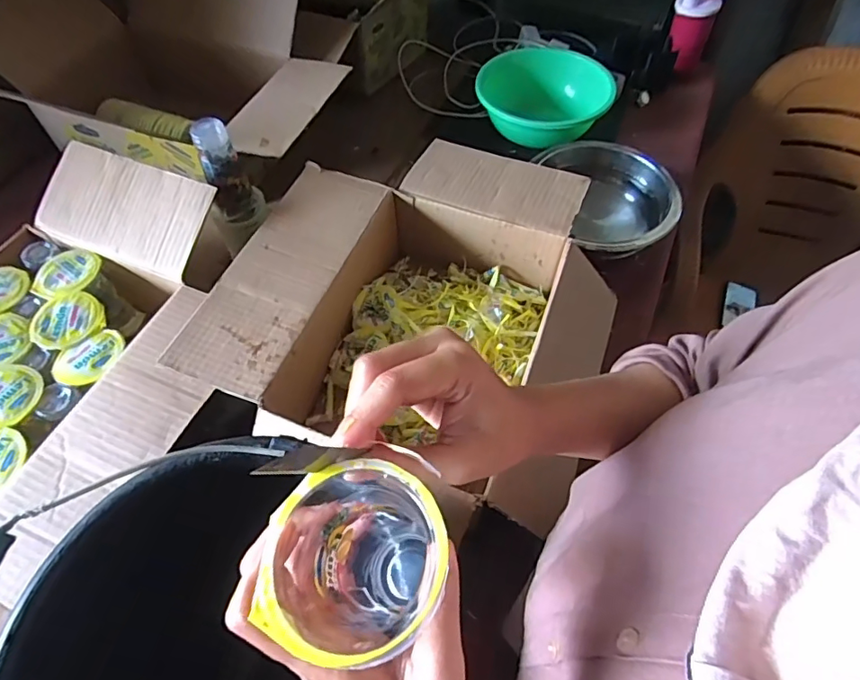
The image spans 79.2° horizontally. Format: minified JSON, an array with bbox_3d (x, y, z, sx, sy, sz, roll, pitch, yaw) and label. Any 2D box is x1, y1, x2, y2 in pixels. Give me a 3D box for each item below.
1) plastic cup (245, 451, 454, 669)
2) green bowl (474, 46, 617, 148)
[{"bbox_3d":[-0.030,0.115,0.253,0.069,0.135,0.070,6,58,3],"label":"plastic cup"},{"bbox_3d":[0.199,-0.417,0.916,0.219,0.079,0.204,0,58,-1],"label":"green bowl"}]

